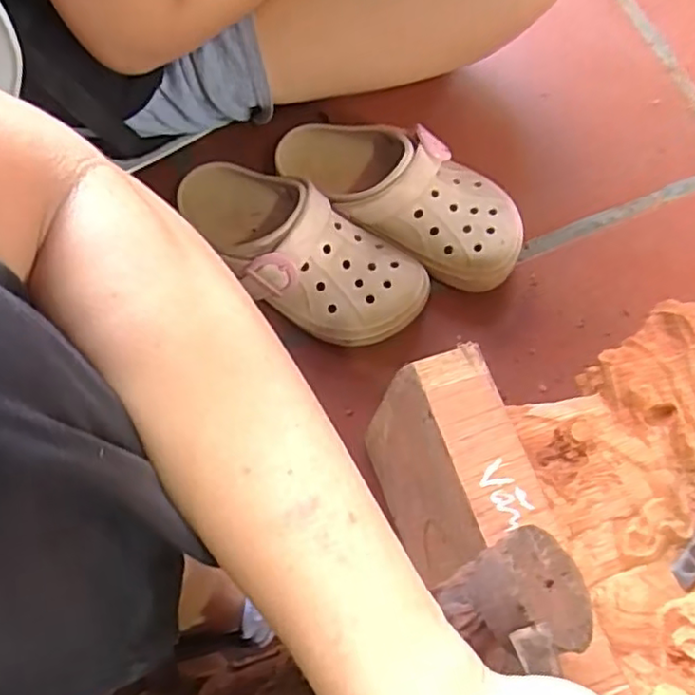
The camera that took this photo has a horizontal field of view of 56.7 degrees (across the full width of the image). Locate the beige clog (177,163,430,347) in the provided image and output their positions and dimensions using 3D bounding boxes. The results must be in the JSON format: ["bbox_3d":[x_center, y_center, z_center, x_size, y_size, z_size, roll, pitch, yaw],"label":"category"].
[{"bbox_3d":[-0.050,-0.086,0.566,0.236,0.076,0.101,31,75,11],"label":"beige clog"}]

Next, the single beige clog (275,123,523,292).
[{"bbox_3d":[0.044,-0.142,0.595,0.243,0.090,0.103,23,73,9],"label":"single beige clog"}]

